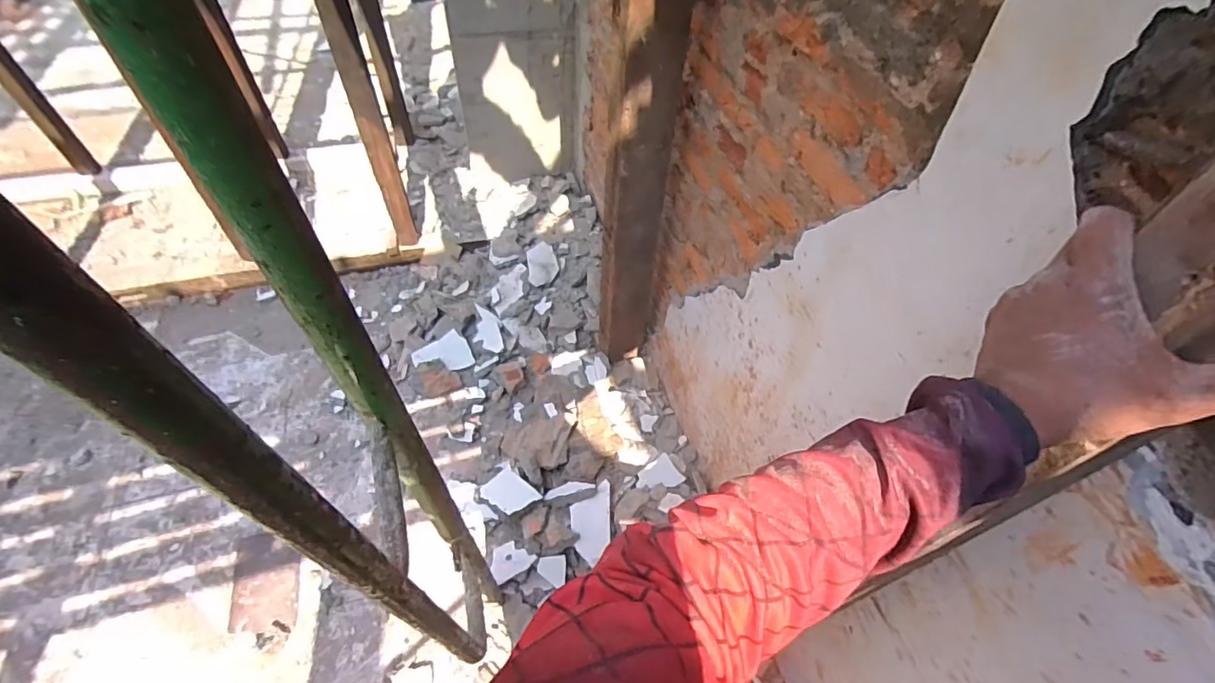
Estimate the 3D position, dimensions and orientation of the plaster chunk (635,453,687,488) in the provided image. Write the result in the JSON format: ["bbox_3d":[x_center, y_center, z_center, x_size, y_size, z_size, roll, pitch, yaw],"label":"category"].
[{"bbox_3d":[0.134,0.354,1.376,0.110,0.041,0.088,-27,59,-23],"label":"plaster chunk"}]

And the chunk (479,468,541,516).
[{"bbox_3d":[-0.244,0.381,1.336,0.123,0.013,0.098,36,58,21],"label":"chunk"}]

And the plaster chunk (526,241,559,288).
[{"bbox_3d":[-0.223,-0.273,1.844,0.101,0.036,0.173,-3,53,-7],"label":"plaster chunk"}]

